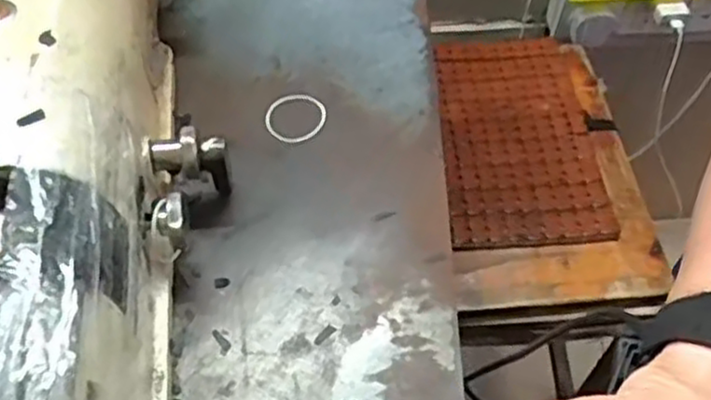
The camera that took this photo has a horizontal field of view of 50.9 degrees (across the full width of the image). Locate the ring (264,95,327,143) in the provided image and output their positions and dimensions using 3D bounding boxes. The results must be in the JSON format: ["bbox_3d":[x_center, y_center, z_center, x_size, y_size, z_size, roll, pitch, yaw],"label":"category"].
[{"bbox_3d":[-0.046,-0.064,0.568,0.048,0.004,0.043,-27,60,-20],"label":"ring"}]

